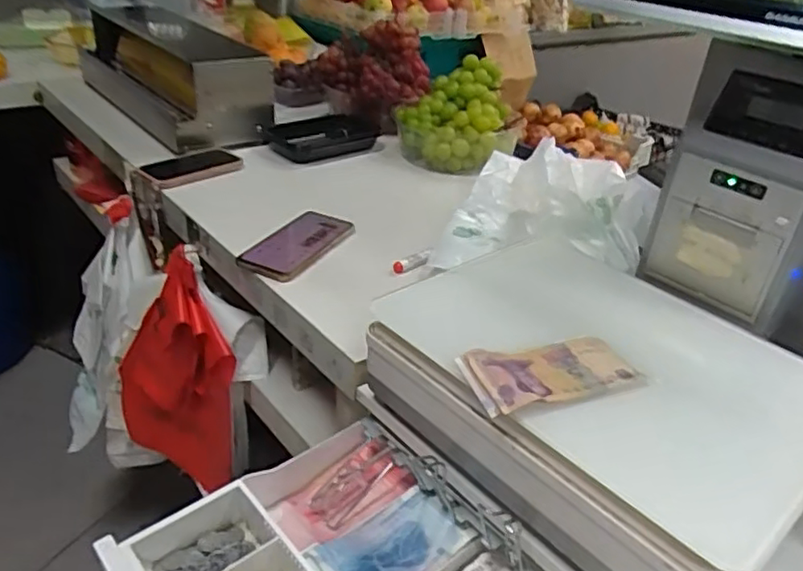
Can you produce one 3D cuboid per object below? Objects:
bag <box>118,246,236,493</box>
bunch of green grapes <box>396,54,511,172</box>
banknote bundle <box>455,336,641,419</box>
[{"bbox_3d":[-0.315,0.153,0.930,0.235,0.366,0.050,43,38,14],"label":"bag"},{"bbox_3d":[0.093,-0.297,1.089,0.192,0.118,0.191,7,31,3],"label":"bunch of green grapes"},{"bbox_3d":[0.113,0.063,0.481,0.125,0.015,0.062,-9,34,-21],"label":"banknote bundle"}]

